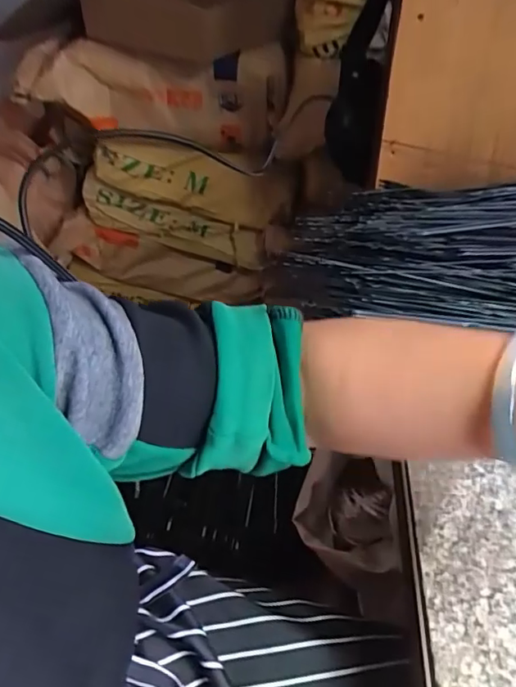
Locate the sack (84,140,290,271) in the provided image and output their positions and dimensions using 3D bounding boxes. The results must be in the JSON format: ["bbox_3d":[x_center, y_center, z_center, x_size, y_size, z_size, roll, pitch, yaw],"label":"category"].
[{"bbox_3d":[-0.180,-0.319,1.213,0.510,0.273,0.079,14,49,16],"label":"sack"}]

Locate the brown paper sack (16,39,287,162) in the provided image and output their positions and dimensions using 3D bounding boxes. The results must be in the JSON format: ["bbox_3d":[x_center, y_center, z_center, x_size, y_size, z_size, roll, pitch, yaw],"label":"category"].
[{"bbox_3d":[-0.214,-0.471,1.009,0.524,0.205,0.100,15,49,17],"label":"brown paper sack"}]

